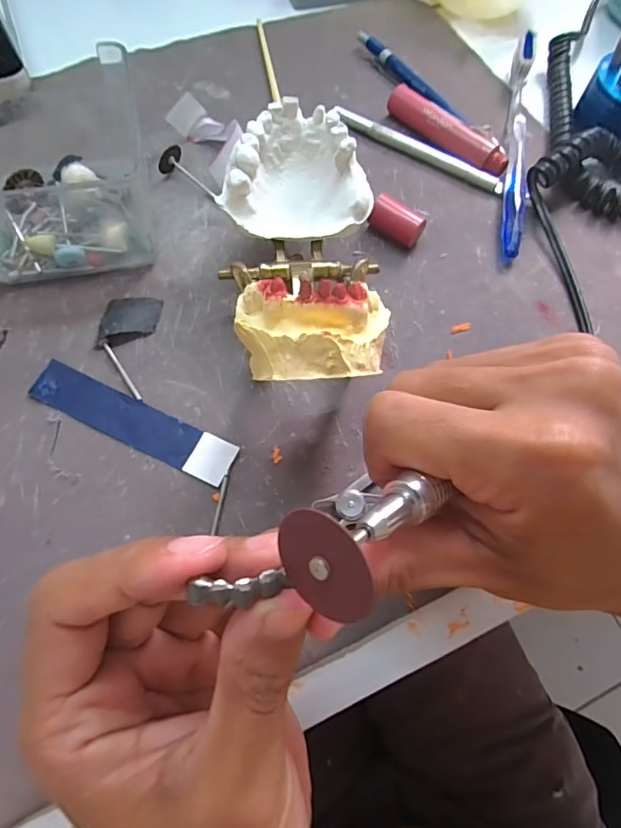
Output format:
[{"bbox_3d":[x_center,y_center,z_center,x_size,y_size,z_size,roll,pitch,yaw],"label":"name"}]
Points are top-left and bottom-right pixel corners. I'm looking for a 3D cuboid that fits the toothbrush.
[{"bbox_3d":[0.130,-0.172,0.300,0.015,0.022,0.179,10,67,1],"label":"toothbrush"}]

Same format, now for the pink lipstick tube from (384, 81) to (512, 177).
[{"bbox_3d":[0.085,-0.177,0.301,0.015,0.018,0.087,-42,75,-18],"label":"pink lipstick tube"}]

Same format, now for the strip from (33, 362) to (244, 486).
[{"bbox_3d":[-0.083,0.003,0.225,0.102,0.004,0.021,24,68,7],"label":"strip"}]

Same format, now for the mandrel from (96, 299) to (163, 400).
[{"bbox_3d":[-0.092,-0.036,0.239,0.028,0.007,0.056,0,67,-3],"label":"mandrel"}]

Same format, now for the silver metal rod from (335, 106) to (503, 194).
[{"bbox_3d":[0.067,-0.166,0.300,0.114,0.009,0.007,28,69,9],"label":"silver metal rod"}]

